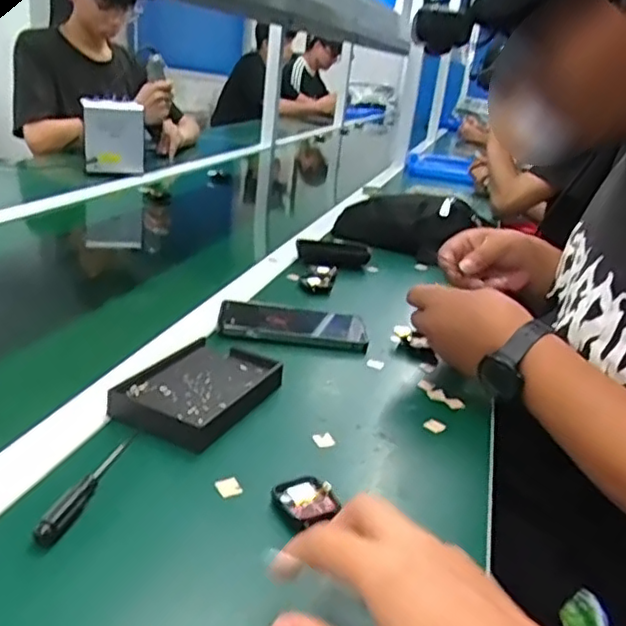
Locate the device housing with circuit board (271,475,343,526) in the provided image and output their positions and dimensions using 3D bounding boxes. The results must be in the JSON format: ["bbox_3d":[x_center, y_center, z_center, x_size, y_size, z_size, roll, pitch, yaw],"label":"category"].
[{"bbox_3d":[-0.005,0.129,0.444,0.037,0.013,0.047,-9,26,-35],"label":"device housing with circuit board"}]

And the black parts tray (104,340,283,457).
[{"bbox_3d":[-0.099,0.064,0.561,0.106,0.022,0.147,15,23,20],"label":"black parts tray"}]

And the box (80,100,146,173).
[{"bbox_3d":[-0.439,-0.379,1.429,0.127,0.168,0.038,-1,23,-19],"label":"box"}]

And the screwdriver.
[{"bbox_3d":[-0.147,0.111,0.439,0.014,0.011,0.132,10,21,8],"label":"screwdriver"}]

